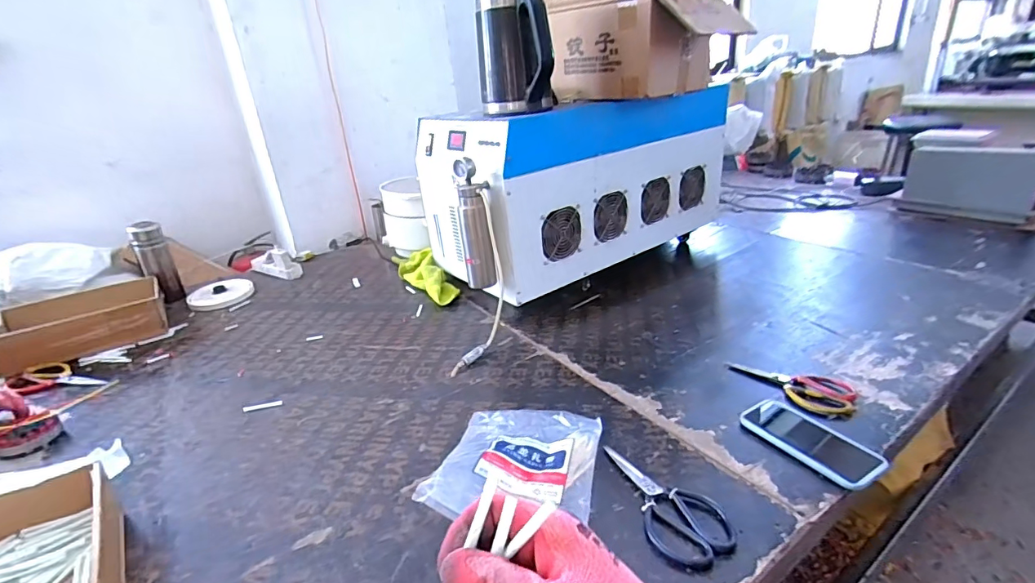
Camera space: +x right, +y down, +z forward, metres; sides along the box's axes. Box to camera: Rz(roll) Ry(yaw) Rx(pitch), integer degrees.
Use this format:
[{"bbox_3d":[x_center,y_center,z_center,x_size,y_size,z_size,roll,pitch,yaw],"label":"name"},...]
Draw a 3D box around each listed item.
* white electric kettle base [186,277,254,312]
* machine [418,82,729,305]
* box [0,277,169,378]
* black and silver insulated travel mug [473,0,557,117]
[{"bbox_3d":[-0.820,0.005,1.347,0.159,0.028,0.152,-21,30,-32],"label":"white electric kettle base"},{"bbox_3d":[0.171,-0.290,1.271,0.811,0.361,0.355,-19,28,-28],"label":"machine"},{"bbox_3d":[-0.999,0.076,1.127,0.297,0.097,0.222,-19,29,-29],"label":"box"},{"bbox_3d":[-0.005,-0.460,0.940,0.144,0.215,0.119,-5,25,-1],"label":"black and silver insulated travel mug"}]

